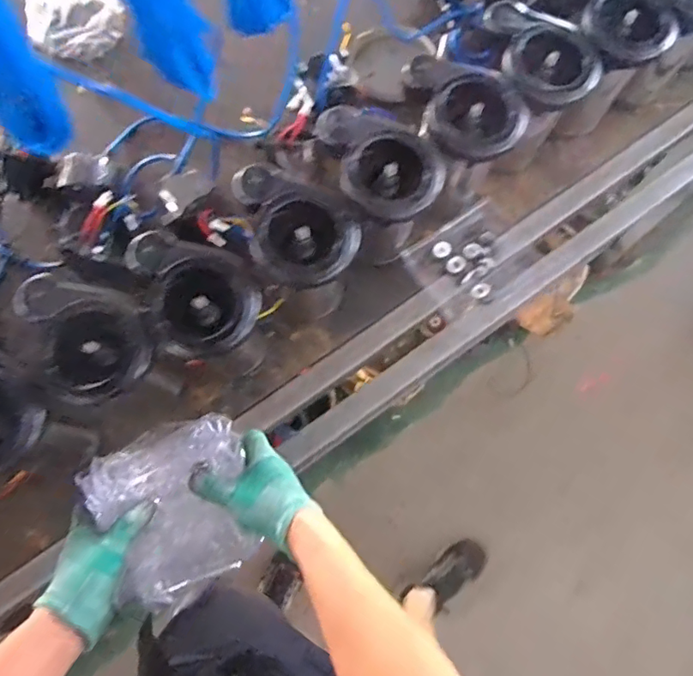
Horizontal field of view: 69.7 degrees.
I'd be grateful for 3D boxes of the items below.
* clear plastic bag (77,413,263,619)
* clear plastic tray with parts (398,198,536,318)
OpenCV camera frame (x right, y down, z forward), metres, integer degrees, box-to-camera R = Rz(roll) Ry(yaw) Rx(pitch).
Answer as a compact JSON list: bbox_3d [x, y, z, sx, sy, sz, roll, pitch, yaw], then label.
[{"bbox_3d":[-0.186,0.190,0.559,0.165,0.080,0.181,-29,77,-7],"label":"clear plastic bag"},{"bbox_3d":[0.188,-0.120,0.739,0.163,0.025,0.127,-36,78,-8],"label":"clear plastic tray with parts"}]

